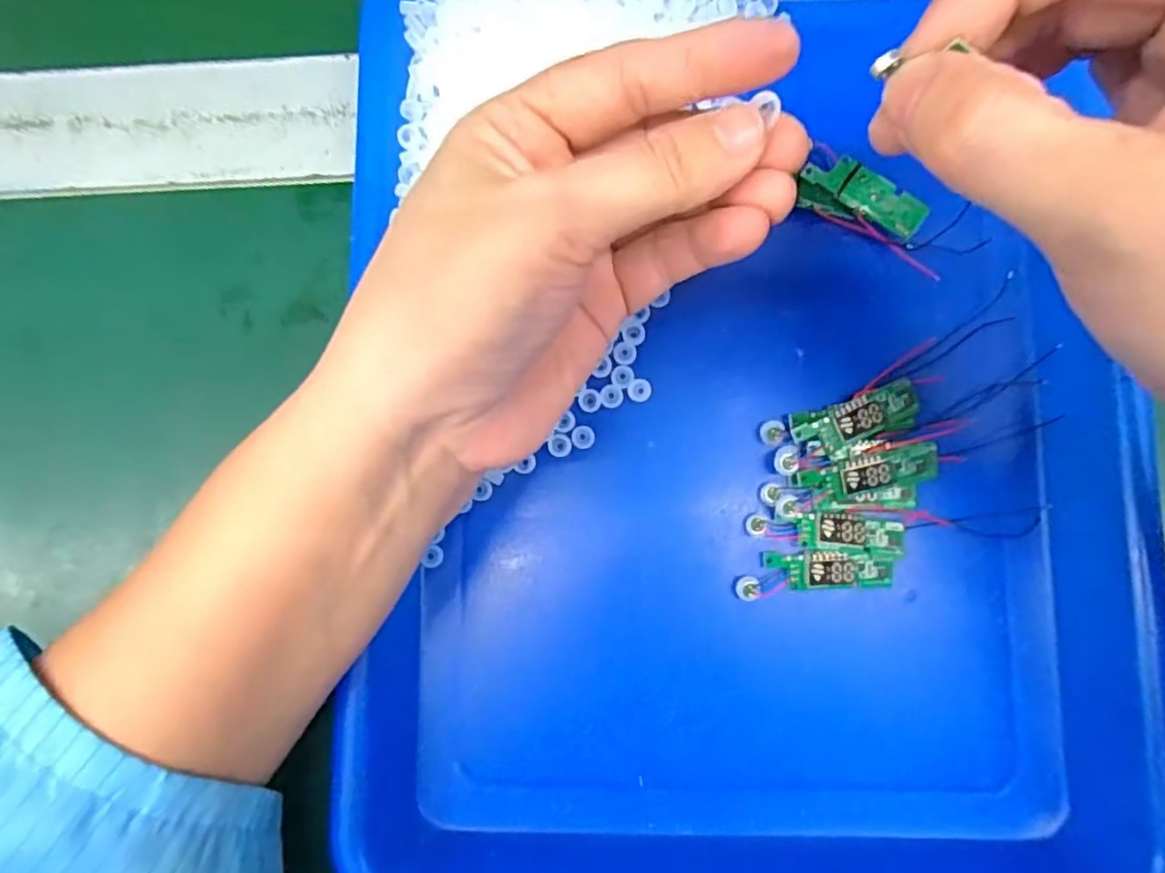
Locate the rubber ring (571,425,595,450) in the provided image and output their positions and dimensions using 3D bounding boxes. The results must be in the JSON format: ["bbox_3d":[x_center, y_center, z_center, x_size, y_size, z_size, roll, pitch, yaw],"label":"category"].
[{"bbox_3d":[0.000,0.000,0.226,0.008,0.004,0.008,0,83,3],"label":"rubber ring"}]

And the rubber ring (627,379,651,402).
[{"bbox_3d":[0.019,-0.016,0.225,0.008,0.004,0.008,0,83,3],"label":"rubber ring"}]

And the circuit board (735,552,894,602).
[{"bbox_3d":[0.077,0.045,0.219,0.051,0.006,0.014,-6,82,3],"label":"circuit board"}]

